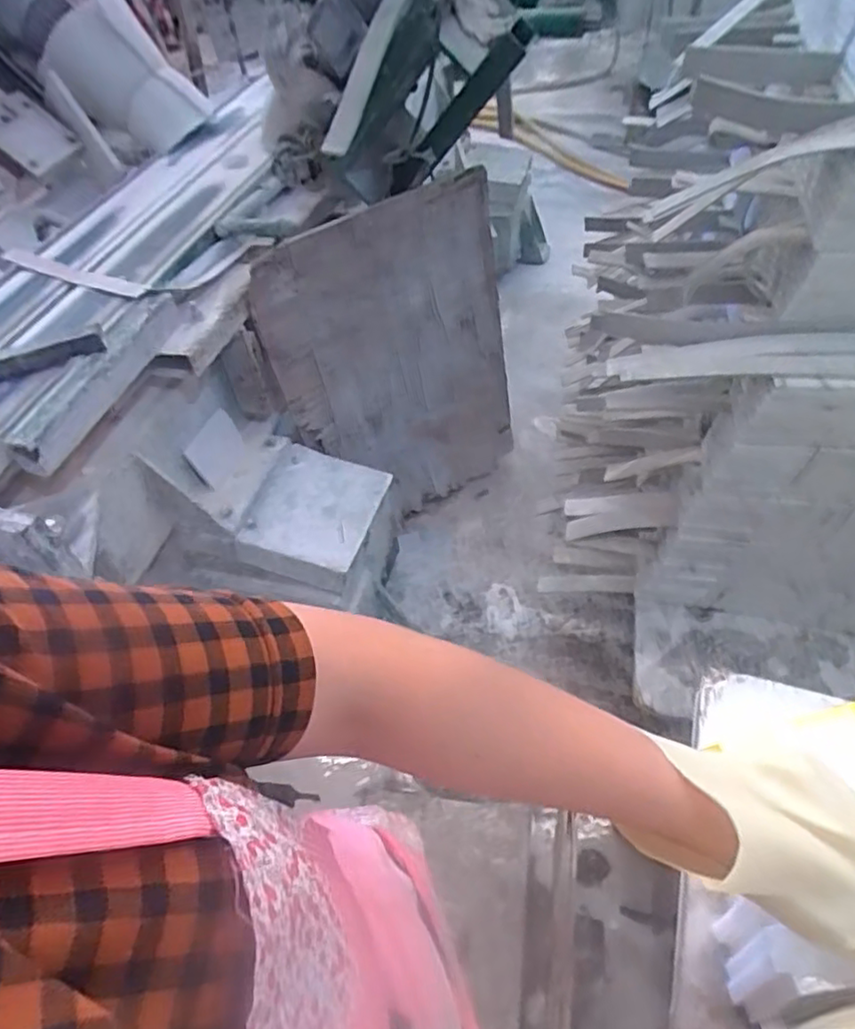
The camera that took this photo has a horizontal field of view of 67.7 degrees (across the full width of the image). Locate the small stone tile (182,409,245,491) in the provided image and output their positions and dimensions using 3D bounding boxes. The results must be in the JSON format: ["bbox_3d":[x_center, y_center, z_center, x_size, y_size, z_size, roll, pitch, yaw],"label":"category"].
[{"bbox_3d":[-0.417,-0.127,1.257,0.015,0.099,0.134,5,53,40],"label":"small stone tile"}]

